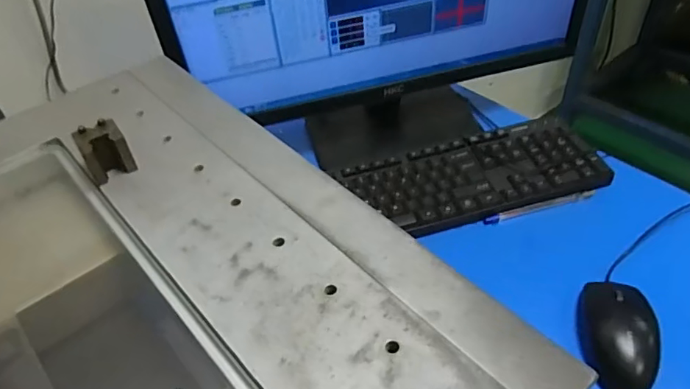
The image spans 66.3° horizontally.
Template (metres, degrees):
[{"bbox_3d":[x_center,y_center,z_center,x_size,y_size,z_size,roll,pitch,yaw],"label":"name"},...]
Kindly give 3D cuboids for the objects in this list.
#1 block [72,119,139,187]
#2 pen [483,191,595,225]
[{"bbox_3d":[-0.176,-0.031,0.389,0.032,0.035,0.029,-30,50,-22],"label":"block"},{"bbox_3d":[0.228,0.016,0.620,0.134,0.013,0.012,-12,45,-6],"label":"pen"}]

